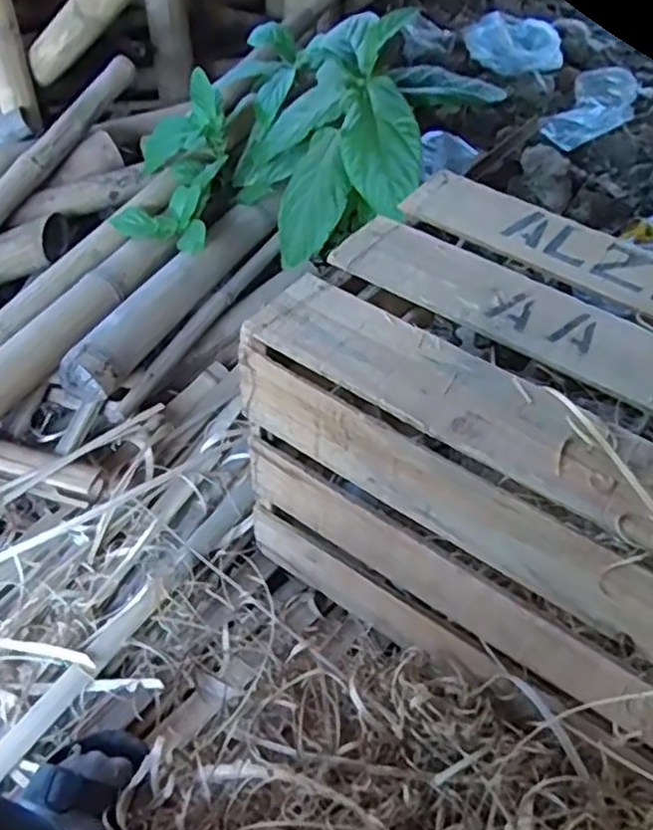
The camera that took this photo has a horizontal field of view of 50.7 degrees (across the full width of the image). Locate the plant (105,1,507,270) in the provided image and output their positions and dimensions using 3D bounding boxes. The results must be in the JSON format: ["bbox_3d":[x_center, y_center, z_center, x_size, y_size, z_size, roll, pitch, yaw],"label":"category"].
[{"bbox_3d":[-0.063,-0.459,1.096,0.490,0.295,0.448,28,52,20],"label":"plant"}]

